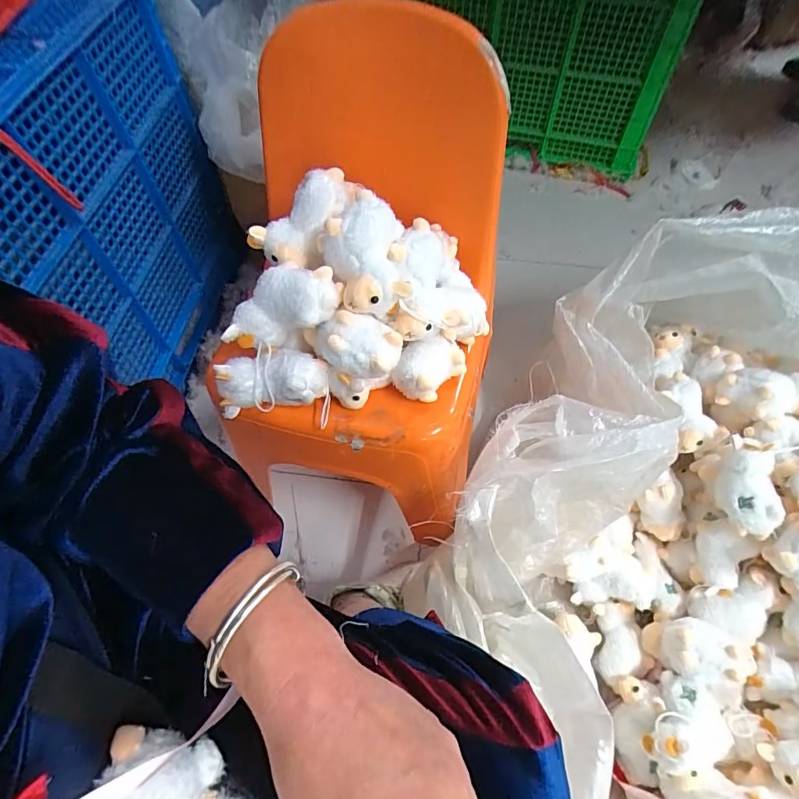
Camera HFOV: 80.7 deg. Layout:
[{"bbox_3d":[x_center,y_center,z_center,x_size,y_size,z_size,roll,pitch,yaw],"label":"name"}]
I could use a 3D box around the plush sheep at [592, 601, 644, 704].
[{"bbox_3d":[0.311,0.353,0.666,0.060,0.048,0.122,10,60,7],"label":"plush sheep"}]

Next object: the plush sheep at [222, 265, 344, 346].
[{"bbox_3d":[-0.121,-0.095,0.491,0.130,0.058,0.063,-24,58,19],"label":"plush sheep"}]

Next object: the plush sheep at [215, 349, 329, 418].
[{"bbox_3d":[-0.139,-0.022,0.518,0.120,0.056,0.057,-2,60,0],"label":"plush sheep"}]

